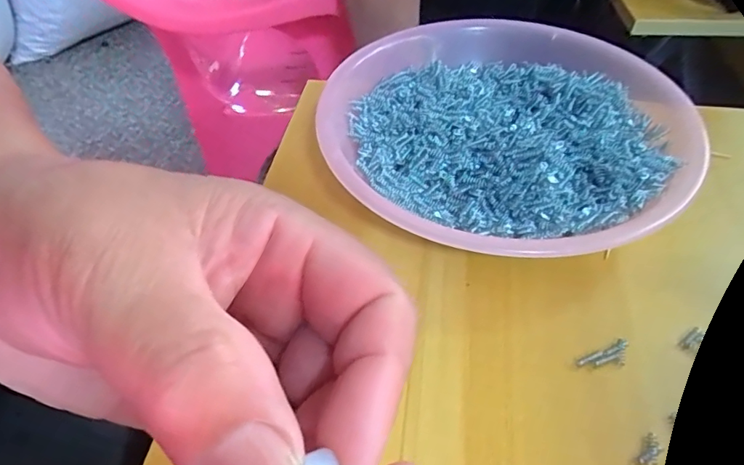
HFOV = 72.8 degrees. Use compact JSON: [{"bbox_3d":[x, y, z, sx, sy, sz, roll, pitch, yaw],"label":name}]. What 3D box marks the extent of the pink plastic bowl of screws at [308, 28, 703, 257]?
[{"bbox_3d":[0.073,-0.056,0.272,0.176,0.034,0.177,-1,48,1],"label":"pink plastic bowl of screws"}]

